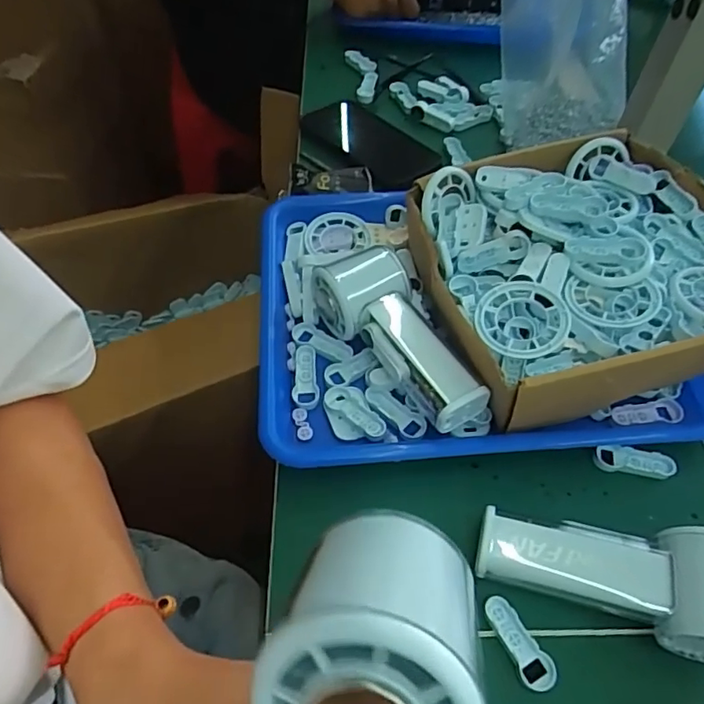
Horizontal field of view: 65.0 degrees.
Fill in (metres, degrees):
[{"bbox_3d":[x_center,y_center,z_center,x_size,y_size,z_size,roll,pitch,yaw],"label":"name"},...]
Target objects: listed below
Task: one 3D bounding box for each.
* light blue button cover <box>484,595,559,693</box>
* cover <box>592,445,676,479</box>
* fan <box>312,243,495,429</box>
[{"bbox_3d":[0.093,0.164,0.311,0.017,0.009,0.050,-26,60,-18],"label":"light blue button cover"},{"bbox_3d":[0.191,0.075,0.377,0.051,0.011,0.018,8,56,4],"label":"cover"},{"bbox_3d":[0.036,-0.010,0.392,0.063,0.049,0.149,-29,61,-20],"label":"fan"}]

